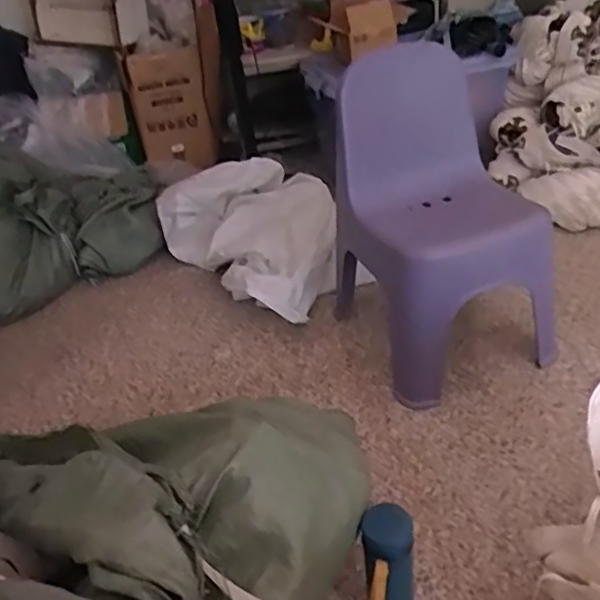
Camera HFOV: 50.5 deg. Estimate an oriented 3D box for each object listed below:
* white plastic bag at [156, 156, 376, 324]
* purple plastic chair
[{"bbox_3d":[-0.067,-0.159,1.511,0.361,0.208,0.431,-31,40,-29],"label":"white plastic bag"},{"bbox_3d":[0.265,-0.135,1.193,0.326,0.544,0.325,-18,36,-14],"label":"purple plastic chair"}]

